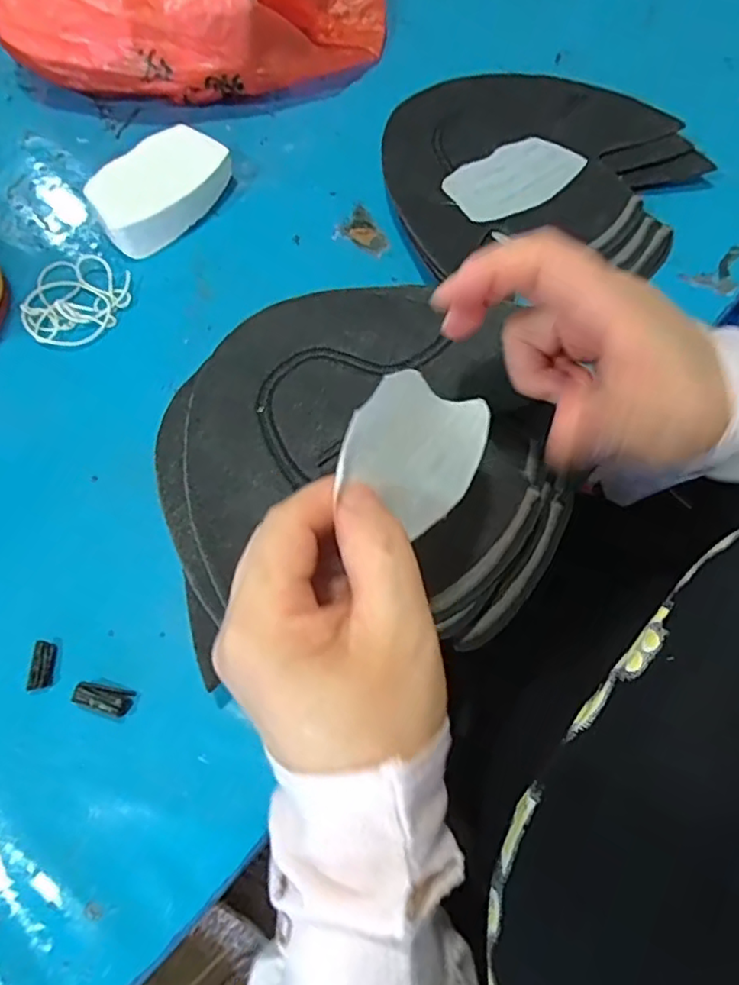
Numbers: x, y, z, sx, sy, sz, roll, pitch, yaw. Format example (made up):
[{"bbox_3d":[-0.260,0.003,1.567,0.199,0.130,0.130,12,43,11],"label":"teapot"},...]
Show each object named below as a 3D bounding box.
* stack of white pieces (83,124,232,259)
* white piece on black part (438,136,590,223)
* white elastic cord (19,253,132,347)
[{"bbox_3d":[-0.140,-0.205,0.412,0.052,0.033,0.097,36,73,13],"label":"stack of white pieces"},{"bbox_3d":[0.098,-0.215,0.412,0.092,0.004,0.053,-33,72,-12],"label":"white piece on black part"},{"bbox_3d":[-0.191,-0.126,0.395,0.062,0.004,0.068,13,69,5],"label":"white elastic cord"}]

